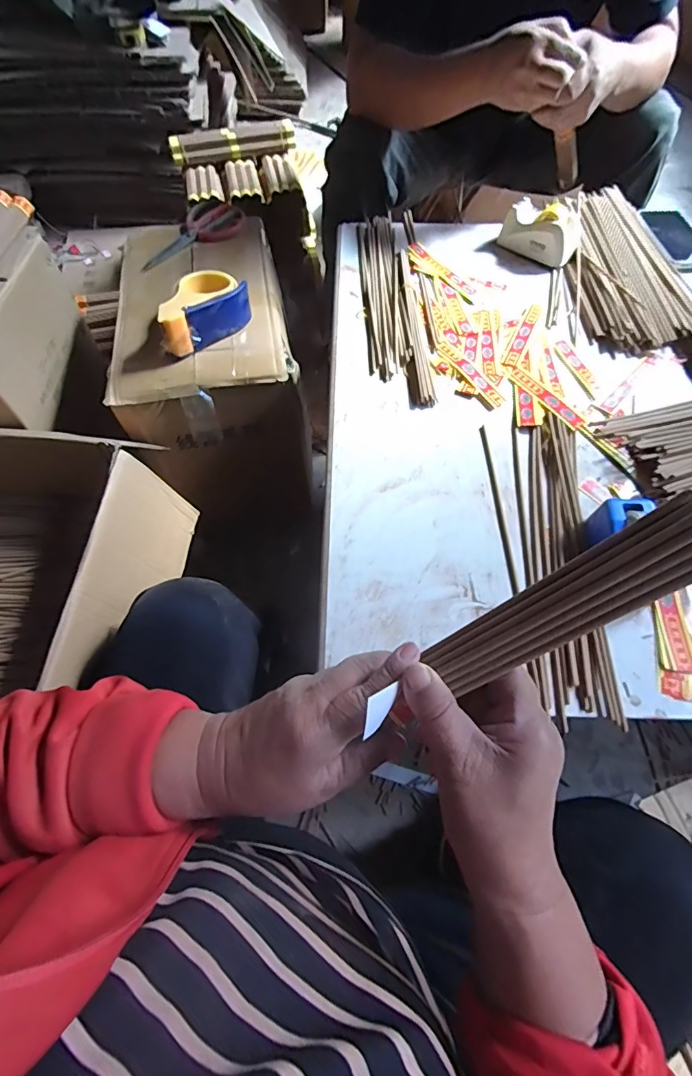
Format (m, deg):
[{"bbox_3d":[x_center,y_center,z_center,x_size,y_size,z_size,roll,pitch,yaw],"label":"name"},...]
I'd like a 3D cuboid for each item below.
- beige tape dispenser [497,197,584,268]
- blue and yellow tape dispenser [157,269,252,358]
[{"bbox_3d":[0.304,-0.479,0.722,0.119,0.059,0.055,34,68,17],"label":"beige tape dispenser"},{"bbox_3d":[-0.221,-0.337,0.689,0.094,0.065,0.146,35,68,17],"label":"blue and yellow tape dispenser"}]

